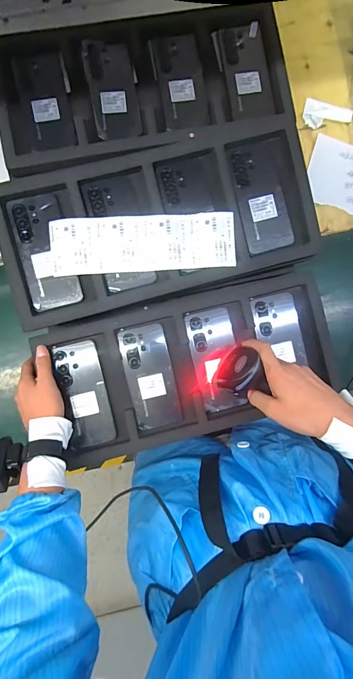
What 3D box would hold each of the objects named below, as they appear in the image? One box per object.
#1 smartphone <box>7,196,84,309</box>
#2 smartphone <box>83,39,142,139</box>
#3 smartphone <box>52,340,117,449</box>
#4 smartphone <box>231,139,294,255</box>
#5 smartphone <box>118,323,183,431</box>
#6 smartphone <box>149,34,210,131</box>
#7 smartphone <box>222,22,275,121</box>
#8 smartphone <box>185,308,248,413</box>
[{"bbox_3d":[-0.198,-0.130,0.506,0.076,0.006,0.166,-14,95,-6],"label":"smartphone"},{"bbox_3d":[-0.105,-0.413,0.551,0.073,0.009,0.158,-11,89,-4],"label":"smartphone"},{"bbox_3d":[-0.151,0.090,0.552,0.075,0.015,0.170,-12,92,0],"label":"smartphone"},{"bbox_3d":[0.135,-0.224,0.527,0.074,0.006,0.162,-14,96,-2],"label":"smartphone"},{"bbox_3d":[-0.043,0.061,0.552,0.075,0.006,0.166,-13,89,-4],"label":"smartphone"},{"bbox_3d":[0.007,-0.431,0.560,0.079,0.008,0.159,-11,89,-4],"label":"smartphone"},{"bbox_3d":[0.121,-0.455,0.567,0.071,0.007,0.161,-7,89,-4],"label":"smartphone"},{"bbox_3d":[0.067,0.034,0.561,0.075,0.010,0.164,-12,89,-4],"label":"smartphone"}]

